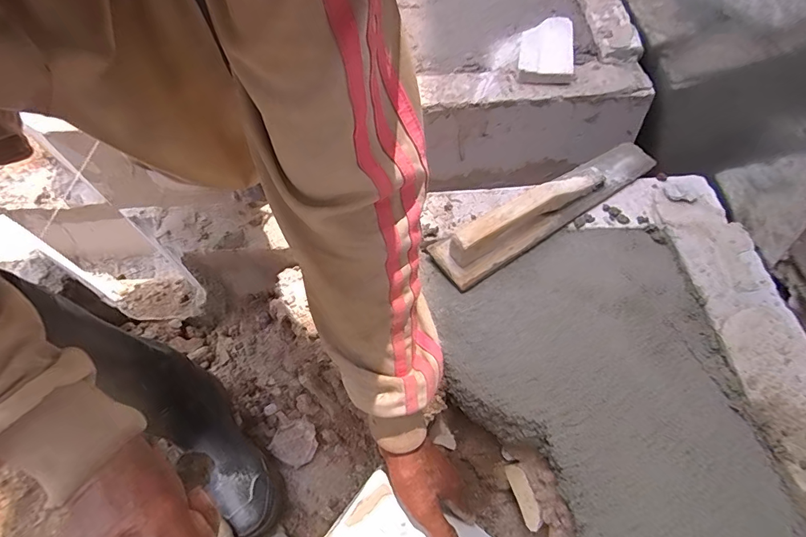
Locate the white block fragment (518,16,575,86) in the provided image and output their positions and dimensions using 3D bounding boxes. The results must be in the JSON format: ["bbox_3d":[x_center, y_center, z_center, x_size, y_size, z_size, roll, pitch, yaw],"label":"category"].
[{"bbox_3d":[0.276,-0.422,0.825,0.098,0.034,0.194,5,57,8],"label":"white block fragment"}]

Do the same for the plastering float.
[{"bbox_3d":[0.215,-0.102,0.605,0.390,0.067,0.067,-31,60,-15],"label":"plastering float"}]

